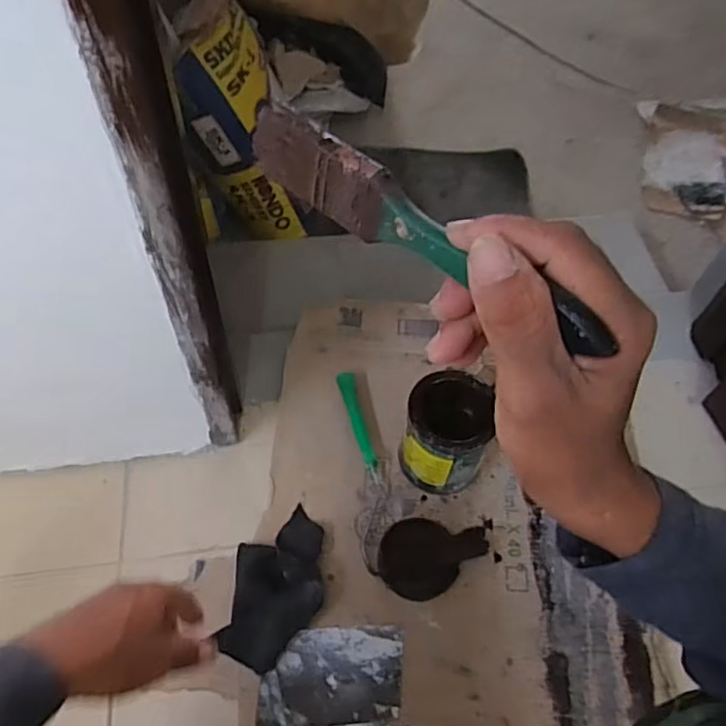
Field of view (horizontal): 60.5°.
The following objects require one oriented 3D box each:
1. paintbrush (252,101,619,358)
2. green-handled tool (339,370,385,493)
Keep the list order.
[{"bbox_3d":[0.017,-0.061,0.270,0.196,0.037,0.008,38,45,27],"label":"paintbrush"},{"bbox_3d":[-0.003,0.089,0.807,0.023,0.023,0.168,-11,58,-9],"label":"green-handled tool"}]

